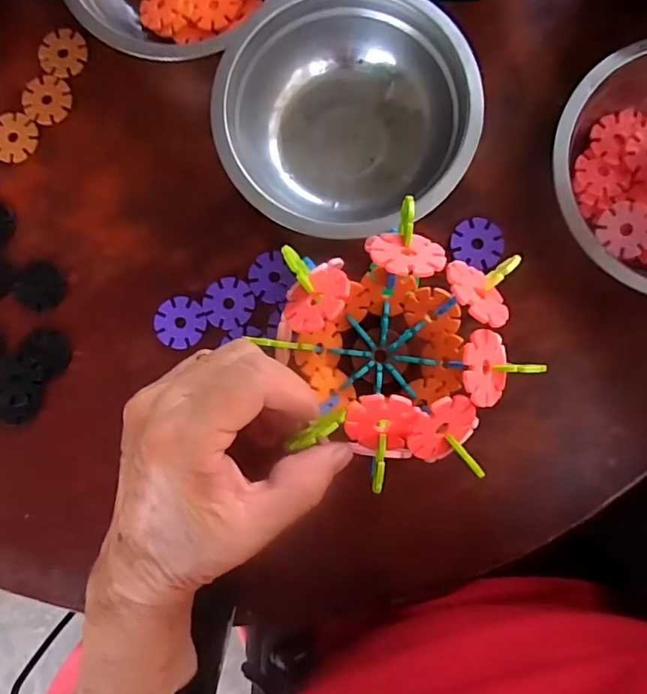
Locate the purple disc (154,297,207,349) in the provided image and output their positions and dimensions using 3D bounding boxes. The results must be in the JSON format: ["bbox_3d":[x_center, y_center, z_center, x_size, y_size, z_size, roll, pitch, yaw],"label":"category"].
[{"bbox_3d":[-0.089,-0.015,0.321,0.031,0.004,0.032,0,88,2],"label":"purple disc"}]

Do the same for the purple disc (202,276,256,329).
[{"bbox_3d":[-0.059,-0.027,0.321,0.030,0.004,0.031,0,88,2],"label":"purple disc"}]

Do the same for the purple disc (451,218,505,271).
[{"bbox_3d":[0.095,-0.064,0.320,0.030,0.004,0.029,0,88,2],"label":"purple disc"}]

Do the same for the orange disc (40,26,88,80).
[{"bbox_3d":[-0.171,-0.192,0.340,0.030,0.004,0.031,0,88,2],"label":"orange disc"}]

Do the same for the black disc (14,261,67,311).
[{"bbox_3d":[-0.176,-0.038,0.324,0.029,0.004,0.029,0,88,2],"label":"black disc"}]

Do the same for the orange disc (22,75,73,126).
[{"bbox_3d":[-0.180,-0.160,0.338,0.030,0.004,0.031,0,88,2],"label":"orange disc"}]

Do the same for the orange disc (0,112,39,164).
[{"bbox_3d":[-0.201,-0.136,0.335,0.029,0.004,0.033,4,88,2],"label":"orange disc"}]

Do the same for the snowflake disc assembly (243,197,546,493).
[{"bbox_3d":[0.031,0.000,0.256,0.093,0.092,0.094,18,89,3],"label":"snowflake disc assembly"}]

